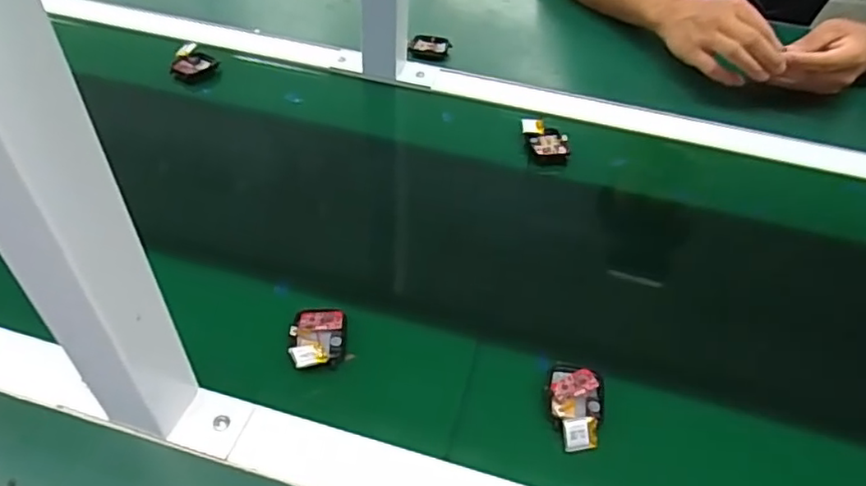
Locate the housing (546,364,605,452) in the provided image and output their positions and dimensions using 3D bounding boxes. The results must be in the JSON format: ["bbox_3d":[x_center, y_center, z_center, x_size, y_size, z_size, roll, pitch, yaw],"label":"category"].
[{"bbox_3d":[0.095,0.109,0.410,0.036,0.012,0.059,10,47,5],"label":"housing"}]

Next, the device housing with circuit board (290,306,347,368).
[{"bbox_3d":[-0.080,0.068,0.435,0.036,0.018,0.053,1,46,-3],"label":"device housing with circuit board"}]

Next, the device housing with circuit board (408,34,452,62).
[{"bbox_3d":[-0.004,-0.230,0.723,0.046,0.010,0.042,10,47,6],"label":"device housing with circuit board"}]

